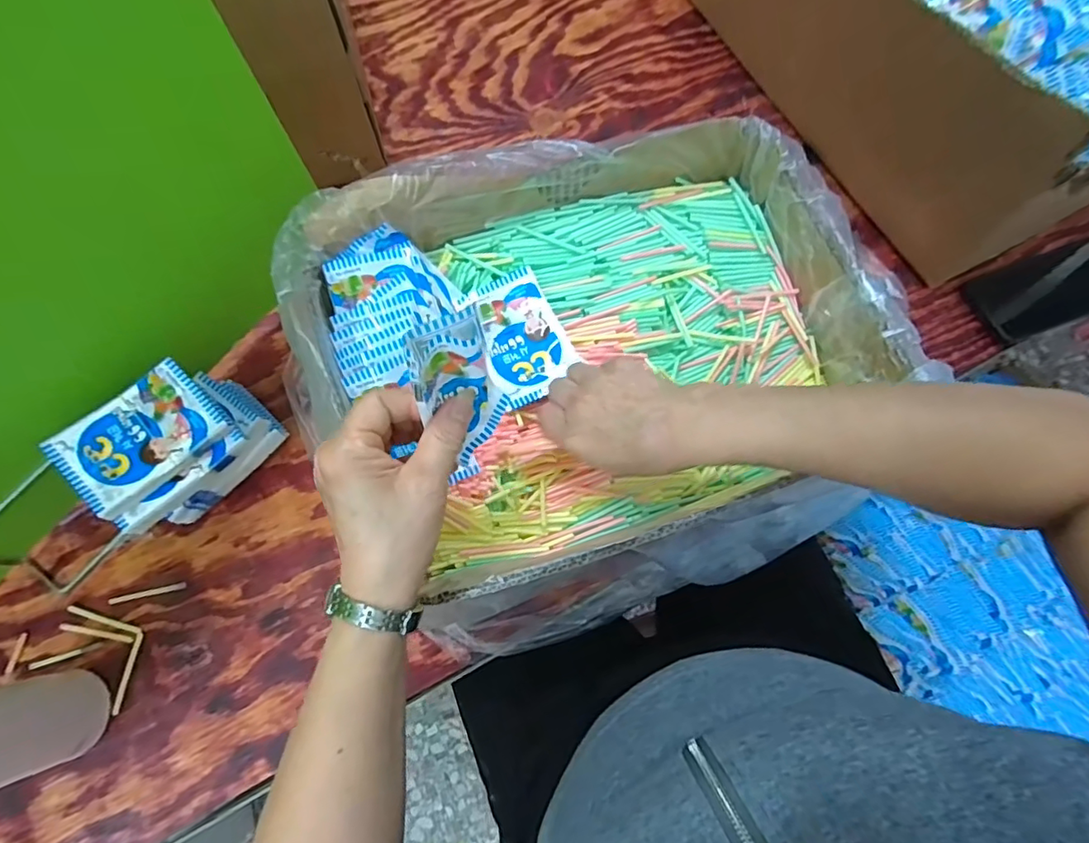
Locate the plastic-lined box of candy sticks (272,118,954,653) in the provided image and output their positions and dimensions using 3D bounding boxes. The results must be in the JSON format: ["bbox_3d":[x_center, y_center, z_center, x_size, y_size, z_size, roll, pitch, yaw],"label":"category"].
[{"bbox_3d":[0.050,-0.032,0.458,0.404,0.178,0.349,-20,75,-6],"label":"plastic-lined box of candy sticks"}]

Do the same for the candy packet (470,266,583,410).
[{"bbox_3d":[-0.021,-0.071,0.447,0.068,0.012,0.110,-26,76,-8],"label":"candy packet"}]

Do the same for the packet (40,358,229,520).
[{"bbox_3d":[-0.302,0.010,0.408,0.102,0.022,0.069,-40,78,-11],"label":"packet"}]

